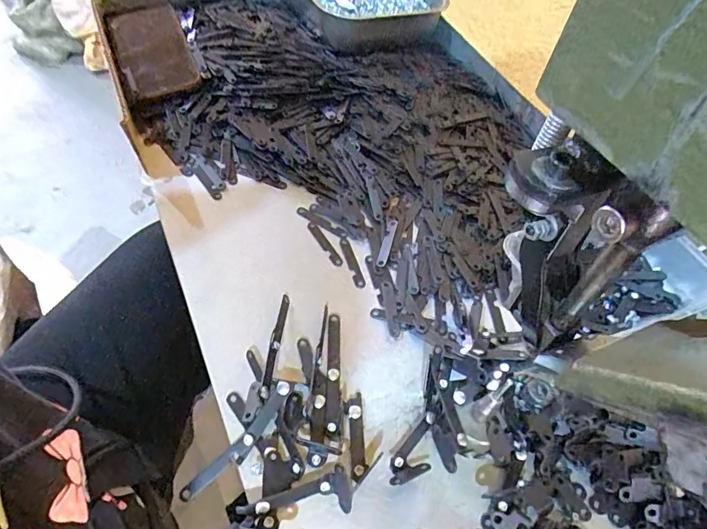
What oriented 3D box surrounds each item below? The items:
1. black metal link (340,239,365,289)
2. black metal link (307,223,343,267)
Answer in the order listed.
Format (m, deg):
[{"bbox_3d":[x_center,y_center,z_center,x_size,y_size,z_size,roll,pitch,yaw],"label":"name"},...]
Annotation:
[{"bbox_3d":[-0.001,-0.002,0.399,0.009,0.004,0.052,-9,53,-16],"label":"black metal link"},{"bbox_3d":[-0.024,-0.018,0.410,0.009,0.004,0.051,-21,57,-24],"label":"black metal link"}]

